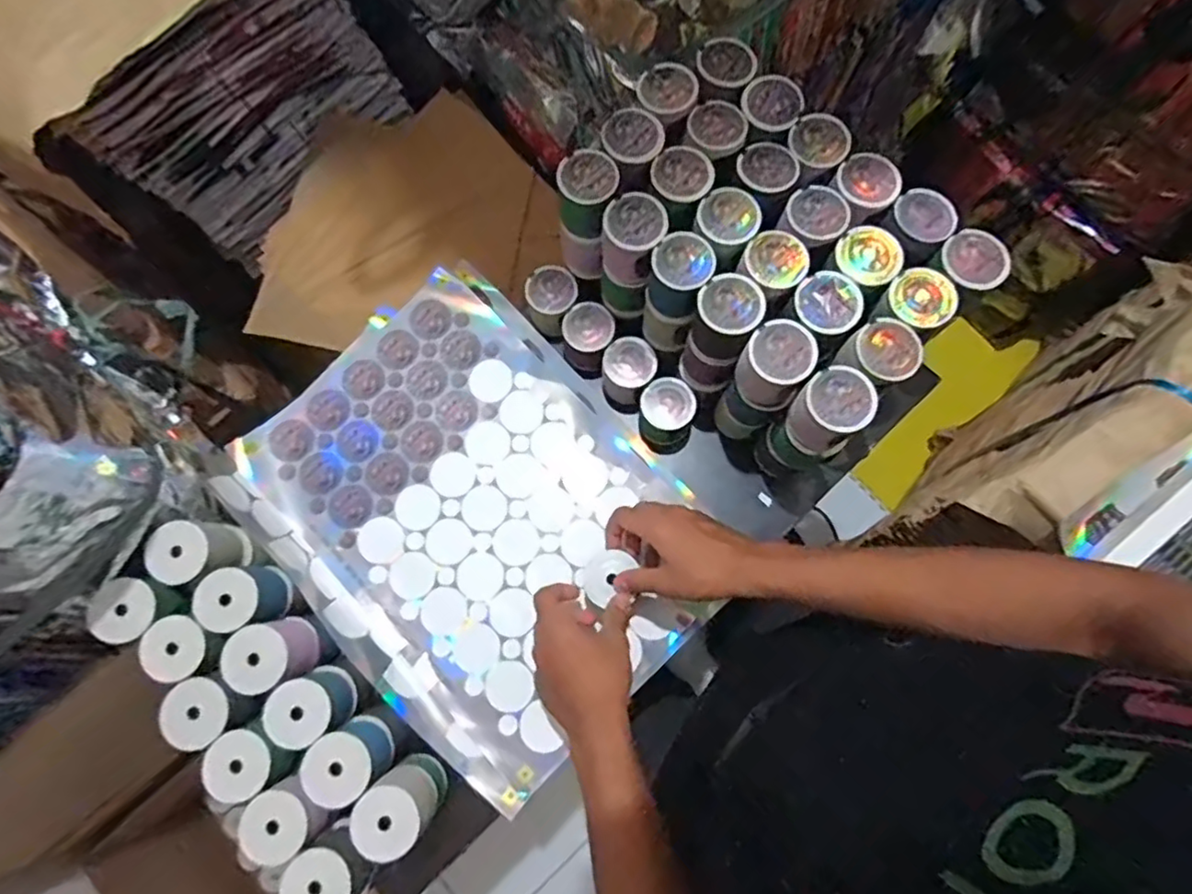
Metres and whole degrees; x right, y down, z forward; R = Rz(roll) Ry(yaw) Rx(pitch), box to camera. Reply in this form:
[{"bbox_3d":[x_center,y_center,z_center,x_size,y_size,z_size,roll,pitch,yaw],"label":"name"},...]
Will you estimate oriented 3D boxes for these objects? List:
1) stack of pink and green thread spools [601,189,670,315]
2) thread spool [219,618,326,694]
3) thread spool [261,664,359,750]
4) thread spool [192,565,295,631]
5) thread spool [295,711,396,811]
[{"bbox_3d":[0.035,-0.183,0.605,0.055,0.123,0.063,10,77,4],"label":"stack of pink and green thread spools"},{"bbox_3d":[-0.293,0.189,0.560,0.056,0.066,0.054,0,77,2],"label":"thread spool"},{"bbox_3d":[-0.253,0.231,0.553,0.056,0.072,0.057,0,77,2],"label":"thread spool"},{"bbox_3d":[-0.322,0.140,0.574,0.056,0.072,0.055,0,77,2],"label":"thread spool"},{"bbox_3d":[-0.214,0.272,0.539,0.059,0.059,0.056,0,77,2],"label":"thread spool"}]

